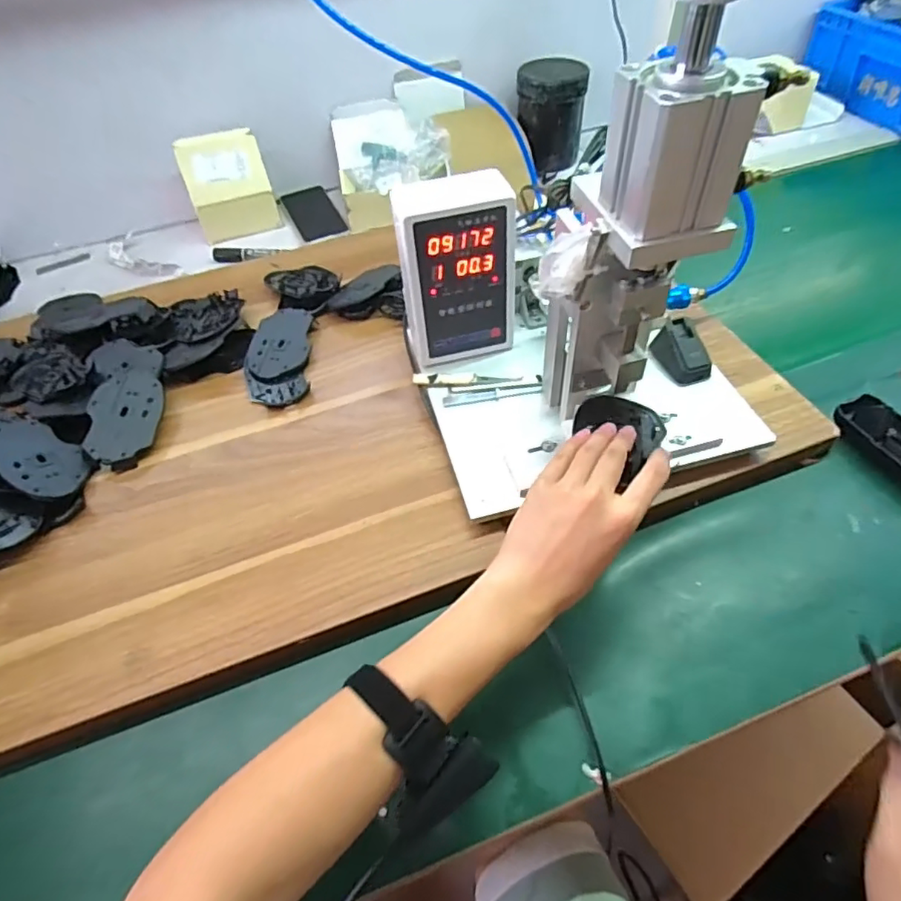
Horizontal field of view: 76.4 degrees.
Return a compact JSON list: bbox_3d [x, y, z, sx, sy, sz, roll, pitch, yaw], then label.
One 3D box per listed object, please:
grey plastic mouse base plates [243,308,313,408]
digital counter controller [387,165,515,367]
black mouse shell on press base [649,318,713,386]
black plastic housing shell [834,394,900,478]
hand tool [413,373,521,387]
[{"bbox_3d":[-0.206,-0.114,0.688,0.073,0.018,0.144,-6,52,0],"label":"grey plastic mouse base plates"},{"bbox_3d":[0.007,-0.174,0.595,0.111,0.192,0.062,-11,52,-4],"label":"digital counter controller"},{"bbox_3d":[0.241,-0.102,0.597,0.044,0.035,0.060,-25,54,-15],"label":"black mouse shell on press base"},{"bbox_3d":[0.441,-0.012,0.569,0.043,0.035,0.106,-26,54,-15],"label":"black plastic housing shell"},{"bbox_3d":[0.018,-0.077,0.615,0.114,0.011,0.016,-5,52,1],"label":"hand tool"}]

